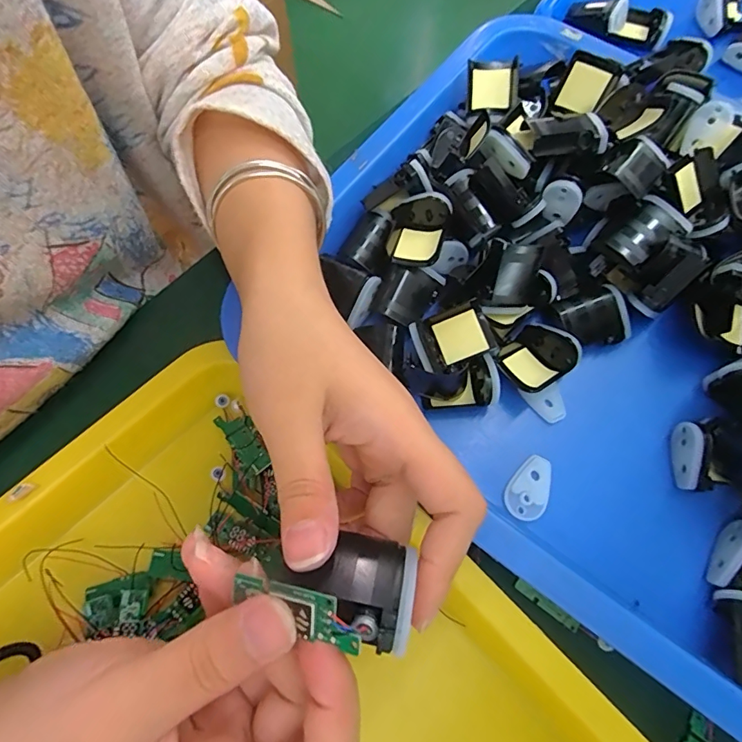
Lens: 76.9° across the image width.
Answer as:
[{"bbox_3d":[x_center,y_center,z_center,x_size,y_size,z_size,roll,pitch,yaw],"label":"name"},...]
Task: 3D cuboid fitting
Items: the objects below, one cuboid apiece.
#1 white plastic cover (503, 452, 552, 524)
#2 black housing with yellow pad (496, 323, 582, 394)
[{"bbox_3d":[0.087,0.063,0.253,0.022,0.005,0.034,30,72,9],"label":"white plastic cover"},{"bbox_3d":[0.096,-0.007,0.272,0.042,0.020,0.035,-40,75,-14],"label":"black housing with yellow pad"}]

